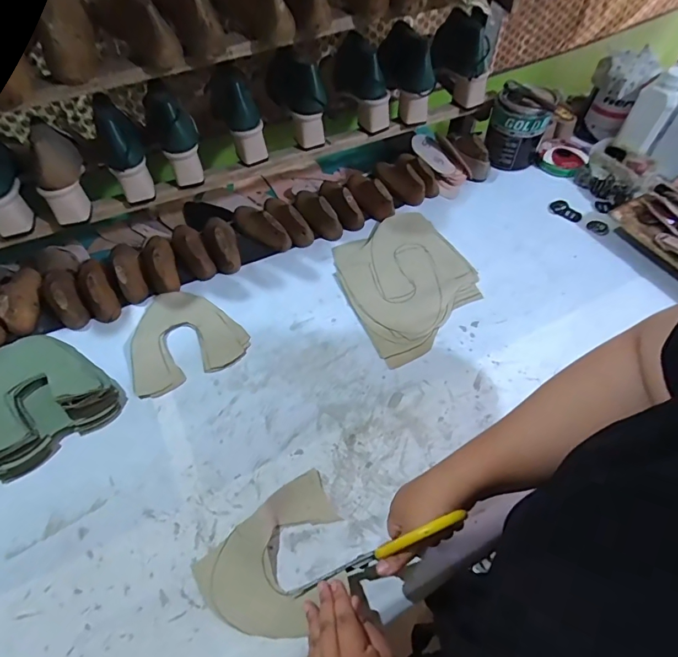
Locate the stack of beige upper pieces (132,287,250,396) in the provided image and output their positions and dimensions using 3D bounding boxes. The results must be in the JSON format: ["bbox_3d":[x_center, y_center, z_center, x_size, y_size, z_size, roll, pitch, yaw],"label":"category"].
[{"bbox_3d":[-0.244,0.008,0.680,0.173,0.009,0.164,-22,60,-13],"label":"stack of beige upper pieces"}]

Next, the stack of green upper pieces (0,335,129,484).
[{"bbox_3d":[-0.425,0.091,0.612,0.171,0.045,0.181,-35,63,-19],"label":"stack of green upper pieces"}]

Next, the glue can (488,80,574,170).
[{"bbox_3d":[0.354,-0.393,0.855,0.113,0.131,0.107,0,57,1],"label":"glue can"}]

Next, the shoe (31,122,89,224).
[{"bbox_3d":[-0.427,-0.243,0.655,0.060,0.108,0.125,-15,58,-9],"label":"shoe"}]

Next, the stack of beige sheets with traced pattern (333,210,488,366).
[{"bbox_3d":[0.115,-0.086,0.736,0.219,0.010,0.265,-23,60,-13],"label":"stack of beige sheets with traced pattern"}]

